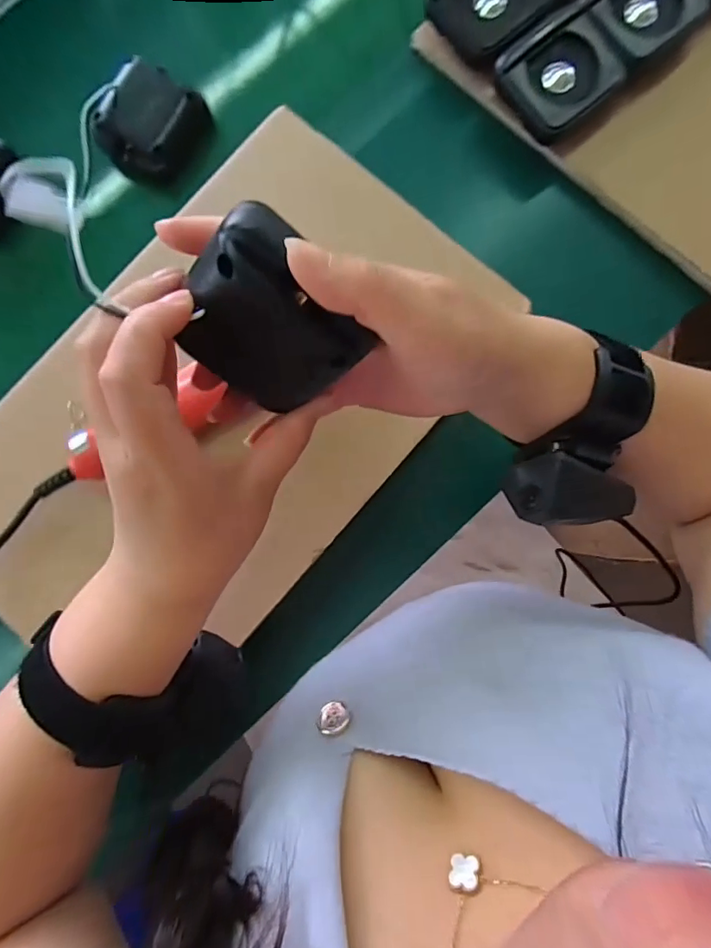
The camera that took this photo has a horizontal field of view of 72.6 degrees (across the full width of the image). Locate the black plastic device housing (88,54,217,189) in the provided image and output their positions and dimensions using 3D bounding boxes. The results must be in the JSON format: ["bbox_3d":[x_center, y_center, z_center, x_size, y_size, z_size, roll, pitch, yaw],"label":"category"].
[{"bbox_3d":[-0.155,-0.263,0.368,0.056,0.036,0.078,29,84,4],"label":"black plastic device housing"}]

